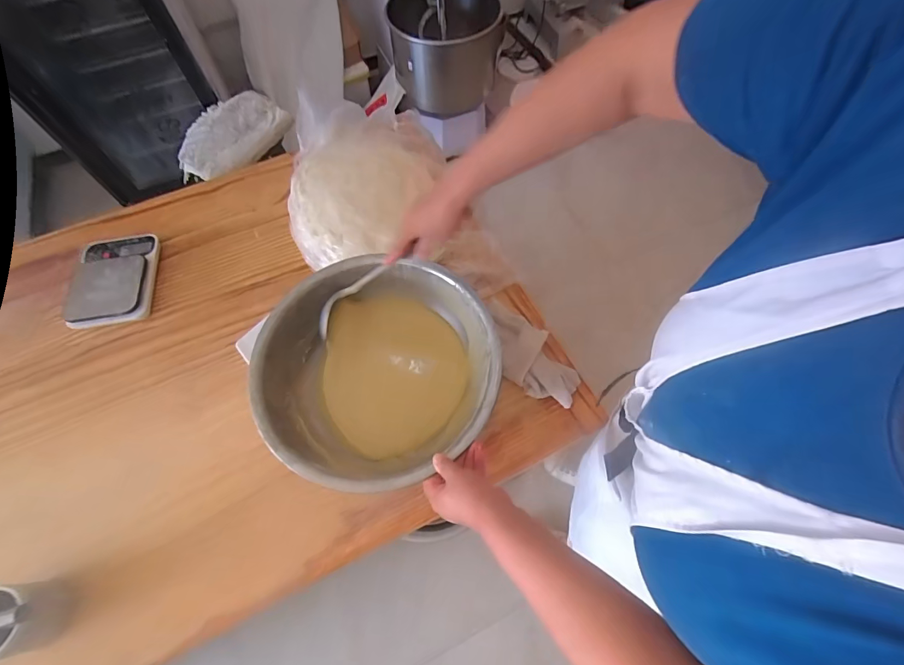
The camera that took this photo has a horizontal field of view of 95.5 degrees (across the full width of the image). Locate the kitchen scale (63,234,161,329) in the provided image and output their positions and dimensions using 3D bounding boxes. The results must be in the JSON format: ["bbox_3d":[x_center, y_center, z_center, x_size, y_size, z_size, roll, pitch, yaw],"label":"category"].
[{"bbox_3d":[-0.578,-0.094,0.704,0.124,0.032,0.174,-7,64,-12],"label":"kitchen scale"}]

